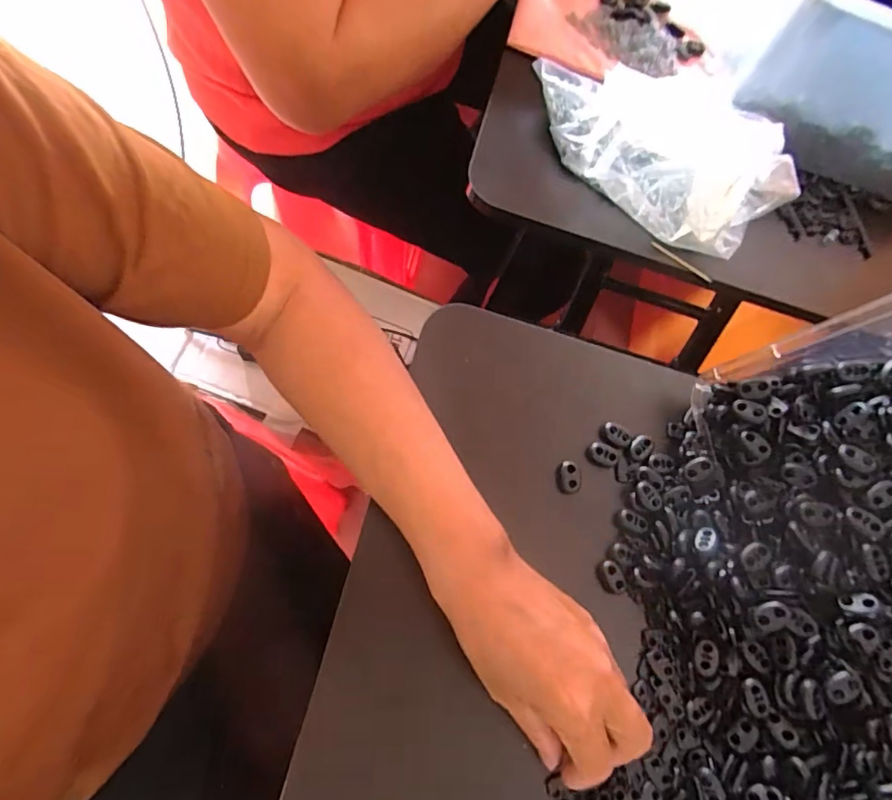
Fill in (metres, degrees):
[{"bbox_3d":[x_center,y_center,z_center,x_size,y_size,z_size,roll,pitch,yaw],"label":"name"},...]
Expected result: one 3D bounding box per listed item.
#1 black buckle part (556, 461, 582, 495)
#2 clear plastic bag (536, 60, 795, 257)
[{"bbox_3d":[0.087,0.055,0.358,0.015,0.012,0.022,3,73,-9],"label":"black buckle part"},{"bbox_3d":[0.177,-0.220,0.420,0.128,0.051,0.218,-38,83,-18],"label":"clear plastic bag"}]

